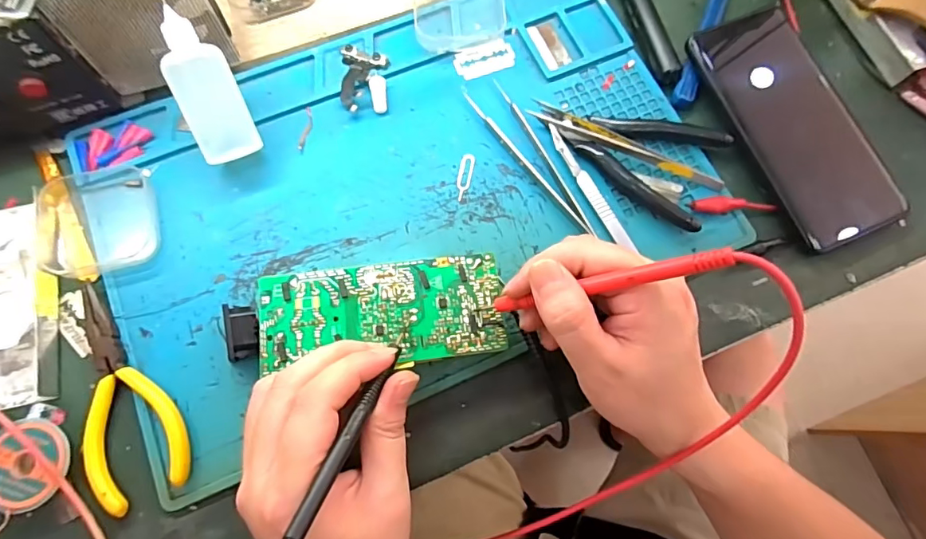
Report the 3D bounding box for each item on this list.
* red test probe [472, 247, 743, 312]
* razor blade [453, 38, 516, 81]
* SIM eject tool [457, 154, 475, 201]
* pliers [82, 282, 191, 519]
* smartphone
[{"bbox_3d":[0.058,0.009,0.236,0.127,0.011,0.007,-16,70,36],"label":"red test probe"},{"bbox_3d":[0.016,-0.147,0.350,0.043,0.004,0.023,-20,81,-8],"label":"razor blade"},{"bbox_3d":[0.001,-0.061,0.324,0.009,0.004,0.034,12,74,2],"label":"SIM eject tool"},{"bbox_3d":[-0.192,0.067,0.278,0.051,0.011,0.125,-26,76,-8],"label":"pliers"},{"bbox_3d":[0.219,-0.097,0.325,0.075,0.015,0.162,-24,80,-5],"label":"smartphone"}]

